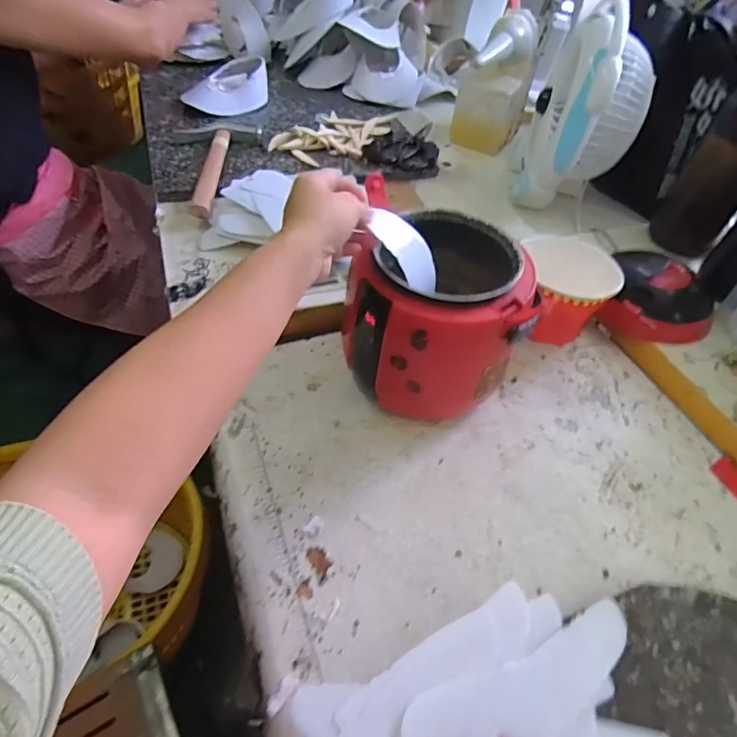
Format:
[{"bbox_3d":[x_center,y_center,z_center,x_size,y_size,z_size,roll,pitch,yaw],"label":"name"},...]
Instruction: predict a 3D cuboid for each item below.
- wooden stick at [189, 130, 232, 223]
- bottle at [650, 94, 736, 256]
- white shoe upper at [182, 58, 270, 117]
[{"bbox_3d":[-0.234,-0.300,0.726,0.028,0.023,0.243,0,49,-6],"label":"wooden stick"},{"bbox_3d":[0.470,-0.262,0.644,0.091,0.245,0.078,32,54,21],"label":"bottle"},{"bbox_3d":[-0.267,-0.537,0.908,0.148,0.047,0.150,-3,50,-8],"label":"white shoe upper"}]

